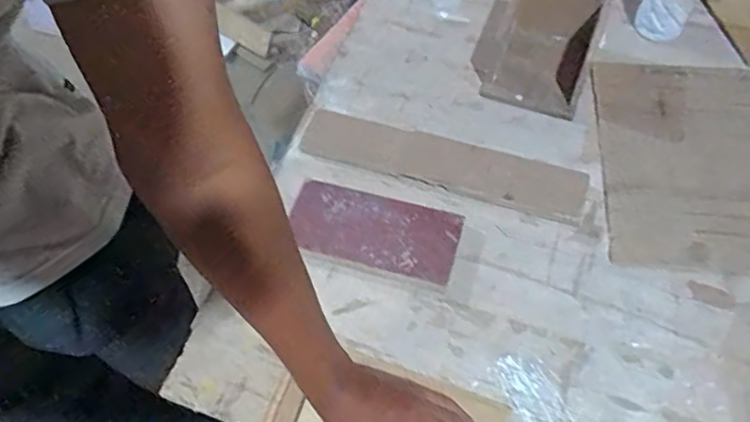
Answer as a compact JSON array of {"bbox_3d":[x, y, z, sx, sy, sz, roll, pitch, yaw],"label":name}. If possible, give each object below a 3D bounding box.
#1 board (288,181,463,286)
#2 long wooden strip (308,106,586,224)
[{"bbox_3d":[-0.002,0.024,0.627,0.186,0.025,0.089,14,58,10],"label":"board"},{"bbox_3d":[0.078,-0.063,0.676,0.343,0.018,0.066,16,59,11],"label":"long wooden strip"}]

